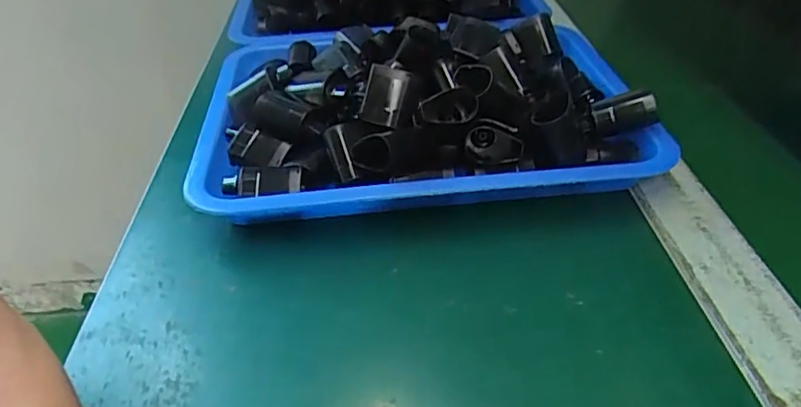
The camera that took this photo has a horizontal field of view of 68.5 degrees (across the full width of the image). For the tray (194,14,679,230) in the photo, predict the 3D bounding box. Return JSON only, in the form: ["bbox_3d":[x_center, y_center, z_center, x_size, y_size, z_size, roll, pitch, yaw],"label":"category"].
[{"bbox_3d":[0.012,-0.085,0.465,0.331,0.068,0.260,-5,37,-3],"label":"tray"}]

